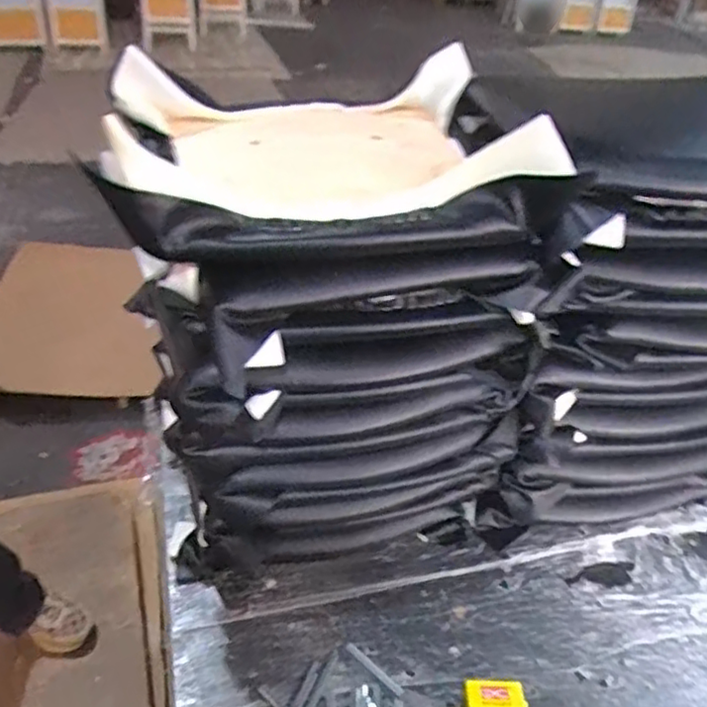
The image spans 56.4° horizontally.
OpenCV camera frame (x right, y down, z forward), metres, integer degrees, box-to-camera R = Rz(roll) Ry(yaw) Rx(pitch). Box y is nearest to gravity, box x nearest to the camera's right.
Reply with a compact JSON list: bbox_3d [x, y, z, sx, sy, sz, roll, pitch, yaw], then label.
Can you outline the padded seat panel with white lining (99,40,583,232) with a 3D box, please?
[{"bbox_3d":[-0.043,-0.295,0.868,0.502,0.138,0.451,-5,38,-15],"label":"padded seat panel with white lining"}]

